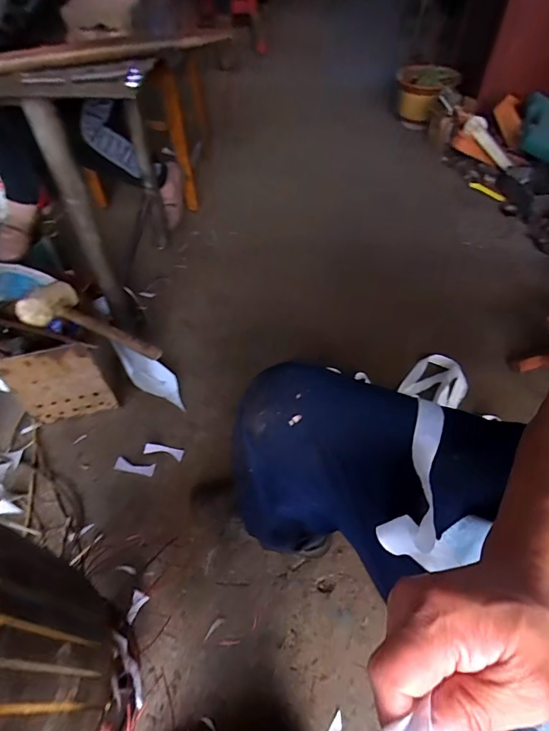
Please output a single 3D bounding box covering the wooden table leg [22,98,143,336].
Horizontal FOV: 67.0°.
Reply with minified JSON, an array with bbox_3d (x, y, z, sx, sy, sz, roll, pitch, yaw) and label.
[{"bbox_3d":[-0.373,-0.247,0.865,0.048,0.517,0.051,37,61,26],"label":"wooden table leg"}]

